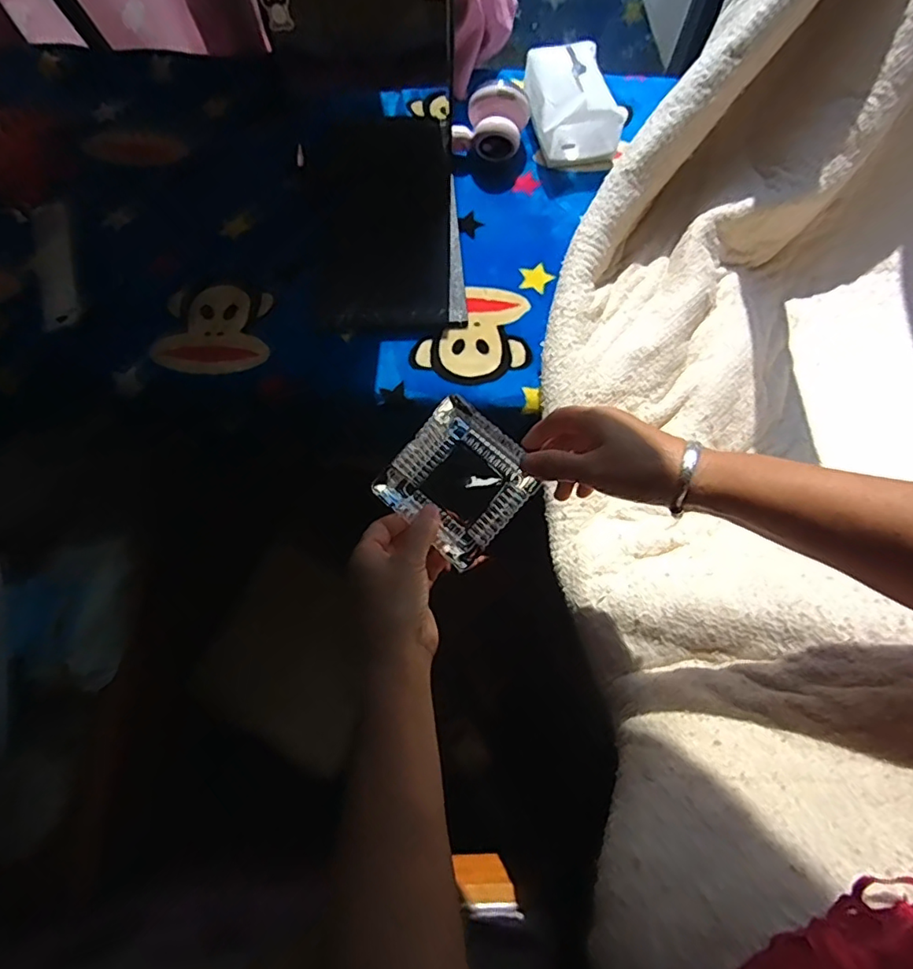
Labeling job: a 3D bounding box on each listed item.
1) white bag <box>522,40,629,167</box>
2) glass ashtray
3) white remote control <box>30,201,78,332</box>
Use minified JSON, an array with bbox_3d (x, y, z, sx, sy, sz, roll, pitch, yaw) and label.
[{"bbox_3d":[0.149,-0.496,0.721,0.098,0.071,0.134,-14,72,-5],"label":"white bag"},{"bbox_3d":[0.003,-0.001,0.454,0.102,0.039,0.102,41,76,9],"label":"glass ashtray"},{"bbox_3d":[-0.484,-0.266,0.664,0.040,0.015,0.190,-18,72,-6],"label":"white remote control"}]

